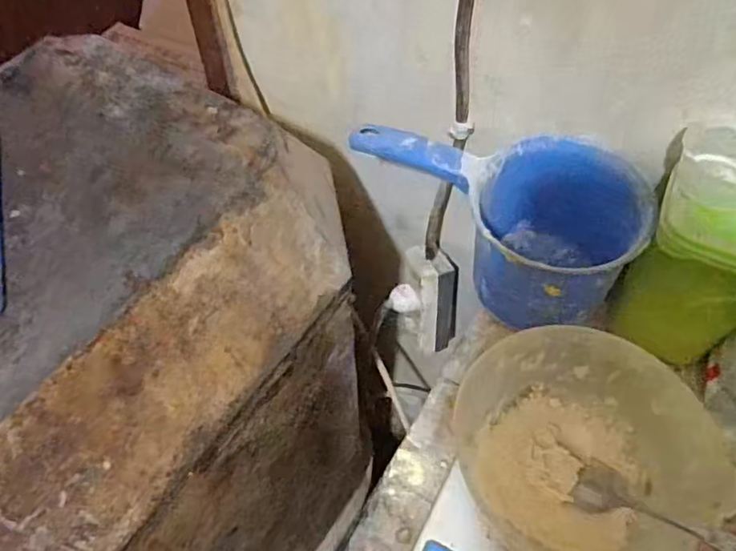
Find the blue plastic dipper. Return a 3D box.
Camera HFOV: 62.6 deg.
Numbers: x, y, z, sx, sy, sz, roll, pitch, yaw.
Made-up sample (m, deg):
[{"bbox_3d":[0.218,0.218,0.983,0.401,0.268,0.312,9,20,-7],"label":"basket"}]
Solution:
[{"bbox_3d":[0.114,-0.061,0.547,0.245,0.120,0.125,38,64,23],"label":"blue plastic dipper"}]

